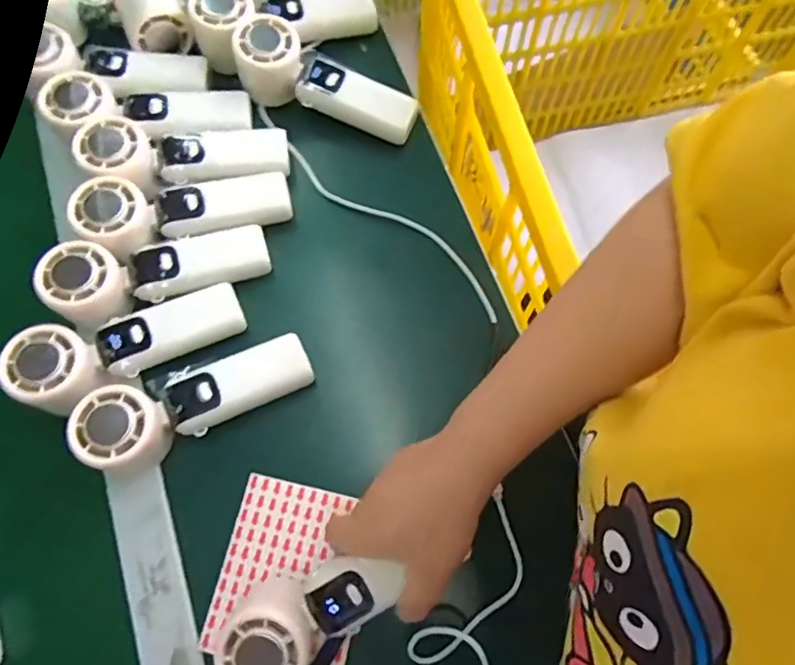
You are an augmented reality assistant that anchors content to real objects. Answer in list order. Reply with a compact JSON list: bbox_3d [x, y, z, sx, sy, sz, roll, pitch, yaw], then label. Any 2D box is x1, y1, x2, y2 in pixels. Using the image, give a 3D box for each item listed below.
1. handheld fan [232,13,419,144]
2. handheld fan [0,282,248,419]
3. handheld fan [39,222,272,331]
[{"bbox_3d":[-0.063,-0.219,0.501,0.168,0.055,0.054,23,74,-5],"label":"handheld fan"},{"bbox_3d":[-0.200,0.008,0.420,0.164,0.035,0.059,-22,73,-22],"label":"handheld fan"},{"bbox_3d":[-0.186,-0.047,0.442,0.167,0.035,0.060,-14,72,-18],"label":"handheld fan"}]

